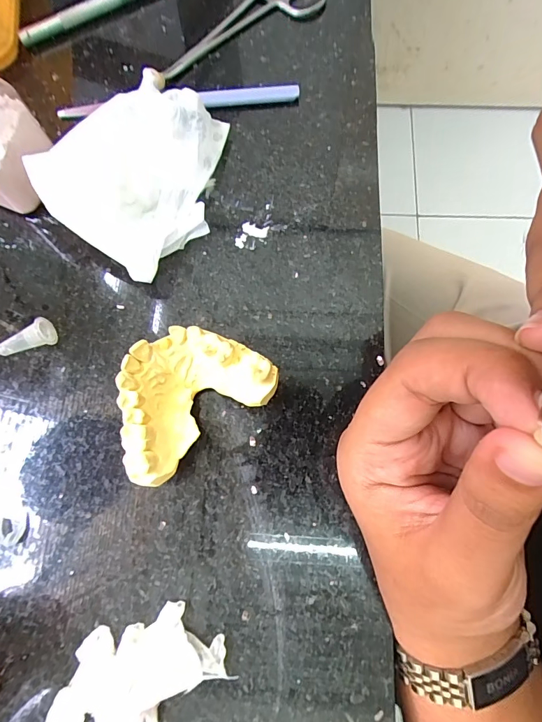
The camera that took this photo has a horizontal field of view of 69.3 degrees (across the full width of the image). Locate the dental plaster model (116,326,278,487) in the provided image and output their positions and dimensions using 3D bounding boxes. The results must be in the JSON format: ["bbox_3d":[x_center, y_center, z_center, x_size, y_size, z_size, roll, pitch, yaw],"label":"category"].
[{"bbox_3d":[-0.036,0.014,0.170,0.067,0.027,0.048,-37,76,-9],"label":"dental plaster model"}]

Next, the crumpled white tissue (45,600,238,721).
[{"bbox_3d":[-0.057,0.121,0.145,0.075,0.012,0.039,-31,75,-8],"label":"crumpled white tissue"}]

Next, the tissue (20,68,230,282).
[{"bbox_3d":[-0.063,-0.098,0.203,0.080,0.026,0.096,39,78,11],"label":"tissue"}]

